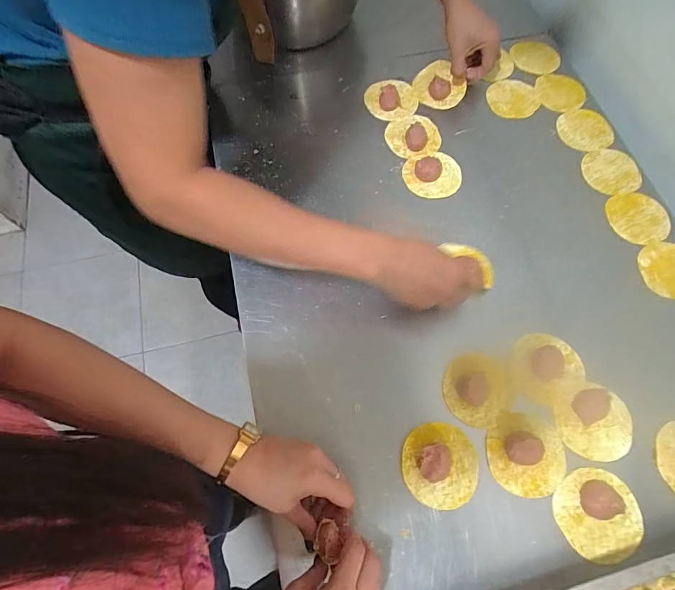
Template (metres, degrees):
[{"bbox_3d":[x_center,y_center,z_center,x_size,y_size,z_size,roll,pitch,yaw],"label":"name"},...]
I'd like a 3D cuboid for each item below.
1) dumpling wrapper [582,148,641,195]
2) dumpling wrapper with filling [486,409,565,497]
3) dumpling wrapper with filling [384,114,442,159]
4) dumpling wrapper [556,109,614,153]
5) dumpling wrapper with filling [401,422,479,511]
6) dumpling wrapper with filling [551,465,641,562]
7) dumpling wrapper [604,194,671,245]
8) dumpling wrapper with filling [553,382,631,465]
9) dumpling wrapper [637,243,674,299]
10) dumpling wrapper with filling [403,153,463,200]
[{"bbox_3d":[0.397,-0.180,0.581,0.077,0.005,0.078,0,67,0],"label":"dumpling wrapper"},{"bbox_3d":[0.203,0.167,0.425,0.081,0.020,0.082,-1,65,0],"label":"dumpling wrapper with filling"},{"bbox_3d":[0.113,-0.240,0.602,0.076,0.018,0.081,0,67,0],"label":"dumpling wrapper with filling"},{"bbox_3d":[0.379,-0.252,0.612,0.085,0.007,0.074,-8,67,-3],"label":"dumpling wrapper"},{"bbox_3d":[0.109,0.177,0.421,0.078,0.027,0.083,12,66,6],"label":"dumpling wrapper with filling"},{"bbox_3d":[0.268,0.222,0.402,0.083,0.025,0.080,0,65,0],"label":"dumpling wrapper with filling"},{"bbox_3d":[0.413,-0.107,0.548,0.082,0.004,0.077,-12,67,-5],"label":"dumpling wrapper"},{"bbox_3d":[0.284,0.142,0.439,0.078,0.011,0.073,0,65,0],"label":"dumpling wrapper with filling"},{"bbox_3d":[0.433,-0.031,0.520,0.080,0.004,0.074,-1,73,4],"label":"dumpling wrapper"},{"bbox_3d":[0.137,-0.176,0.576,0.080,0.021,0.072,-17,68,-7],"label":"dumpling wrapper with filling"}]

